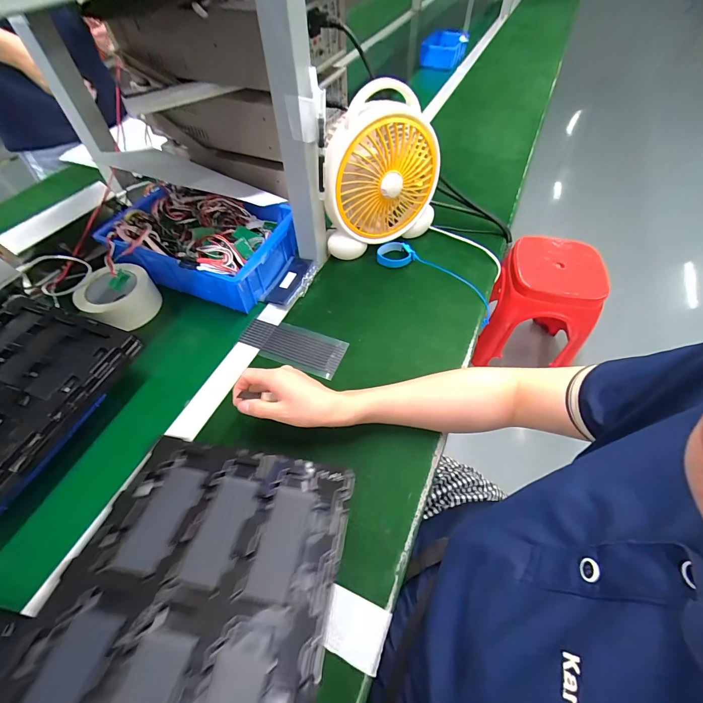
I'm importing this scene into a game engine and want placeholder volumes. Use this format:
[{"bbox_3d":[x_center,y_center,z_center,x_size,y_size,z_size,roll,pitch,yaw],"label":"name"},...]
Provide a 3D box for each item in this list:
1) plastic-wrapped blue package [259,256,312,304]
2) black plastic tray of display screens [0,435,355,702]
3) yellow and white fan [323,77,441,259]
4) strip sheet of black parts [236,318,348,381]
[{"bbox_3d":[-0.110,-0.127,0.602,0.059,0.020,0.110,16,56,13],"label":"plastic-wrapped blue package"},{"bbox_3d":[-0.124,0.193,0.268,0.210,0.022,0.264,9,39,5],"label":"black plastic tray of display screens"},{"bbox_3d":[0.039,-0.292,0.586,0.222,0.227,0.102,-31,59,-19],"label":"yellow and white fan"},{"bbox_3d":[-0.093,-0.009,0.534,0.163,0.005,0.069,17,59,13],"label":"strip sheet of black parts"}]

